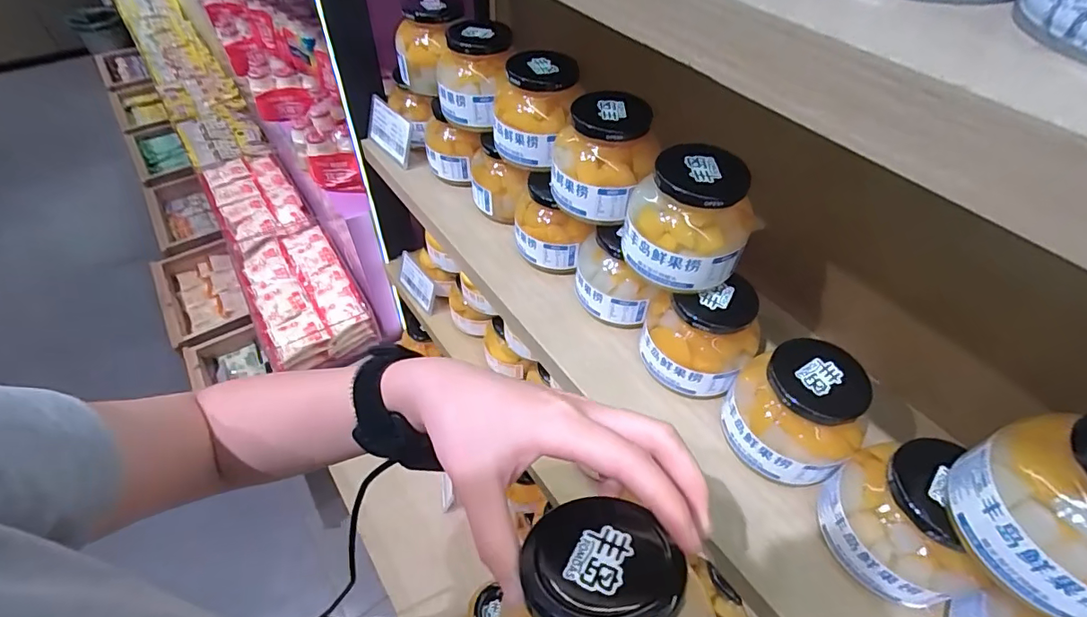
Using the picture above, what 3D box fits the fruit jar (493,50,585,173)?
[{"bbox_3d":[-0.008,-0.186,0.468,0.075,0.079,0.085,0,49,-2],"label":"fruit jar"}]

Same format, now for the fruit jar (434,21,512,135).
[{"bbox_3d":[-0.071,-0.234,0.509,0.073,0.084,0.081,1,49,-1],"label":"fruit jar"}]

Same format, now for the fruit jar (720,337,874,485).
[{"bbox_3d":[0.181,0.072,0.359,0.074,0.072,0.085,-33,58,-26],"label":"fruit jar"}]

